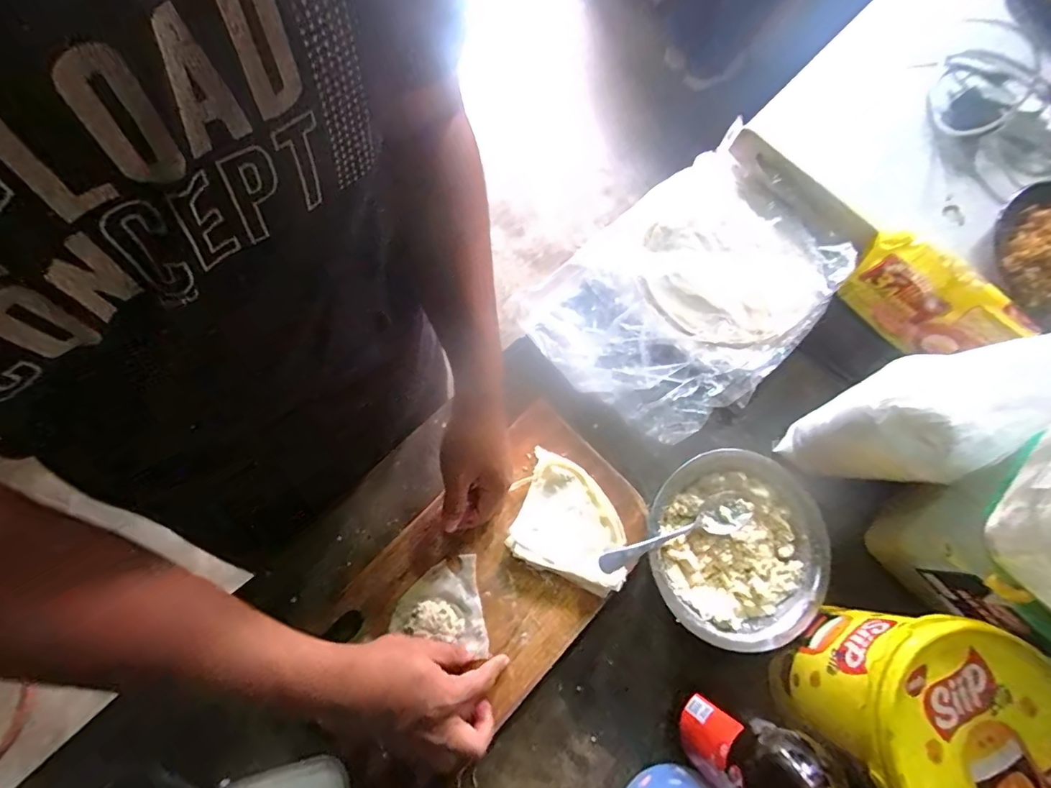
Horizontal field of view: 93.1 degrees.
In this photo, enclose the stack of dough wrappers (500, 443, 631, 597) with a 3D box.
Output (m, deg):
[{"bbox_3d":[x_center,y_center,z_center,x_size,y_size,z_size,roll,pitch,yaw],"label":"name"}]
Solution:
[{"bbox_3d":[0.047,0.128,0.500,0.121,0.017,0.108,24,73,1],"label":"stack of dough wrappers"}]

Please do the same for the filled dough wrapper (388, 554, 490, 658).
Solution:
[{"bbox_3d":[-0.085,0.207,0.474,0.085,0.017,0.088,-11,74,-3],"label":"filled dough wrapper"}]

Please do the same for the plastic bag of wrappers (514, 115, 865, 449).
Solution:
[{"bbox_3d":[0.194,-0.125,0.589,0.352,0.046,0.255,-42,82,-15],"label":"plastic bag of wrappers"}]

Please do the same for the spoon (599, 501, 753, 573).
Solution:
[{"bbox_3d":[0.149,0.143,0.492,0.168,0.027,0.026,-15,74,-18],"label":"spoon"}]

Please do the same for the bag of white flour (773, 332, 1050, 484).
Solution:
[{"bbox_3d":[0.375,0.012,0.431,0.059,0.342,0.107,-4,72,-22],"label":"bag of white flour"}]

